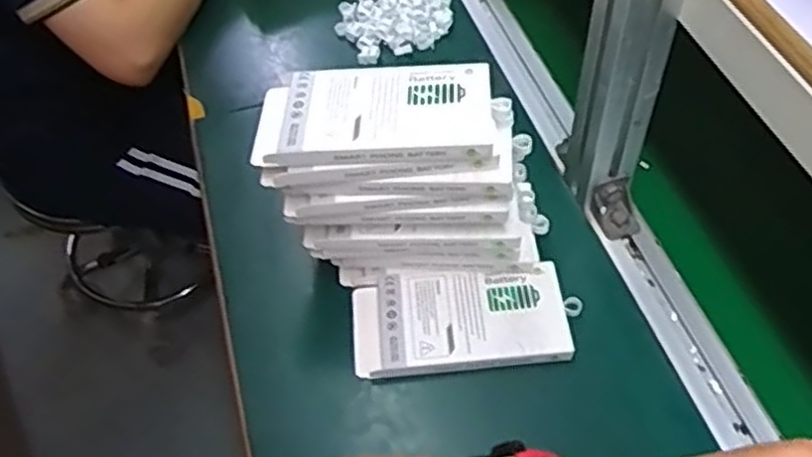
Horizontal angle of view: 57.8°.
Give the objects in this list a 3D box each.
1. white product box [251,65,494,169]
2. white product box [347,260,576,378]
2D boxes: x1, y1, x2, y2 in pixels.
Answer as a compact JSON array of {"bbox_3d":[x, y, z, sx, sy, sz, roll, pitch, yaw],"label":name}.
[{"bbox_3d":[-0.021,-0.073,0.479,0.152,0.018,0.076,-1,53,2],"label":"white product box"},{"bbox_3d":[0.039,0.065,0.538,0.152,0.013,0.077,-5,53,-1],"label":"white product box"}]

